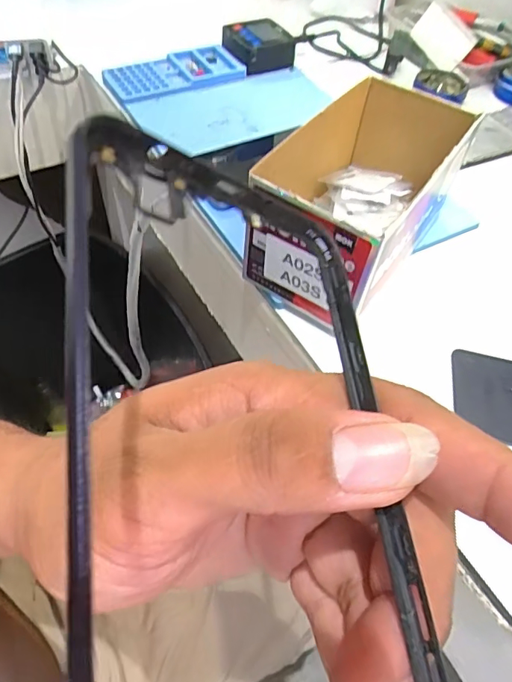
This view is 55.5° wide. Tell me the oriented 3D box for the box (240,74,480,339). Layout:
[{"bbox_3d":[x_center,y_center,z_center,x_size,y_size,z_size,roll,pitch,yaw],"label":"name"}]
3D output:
[{"bbox_3d":[0.077,-0.110,0.372,0.103,0.094,0.181,31,58,17],"label":"box"}]

